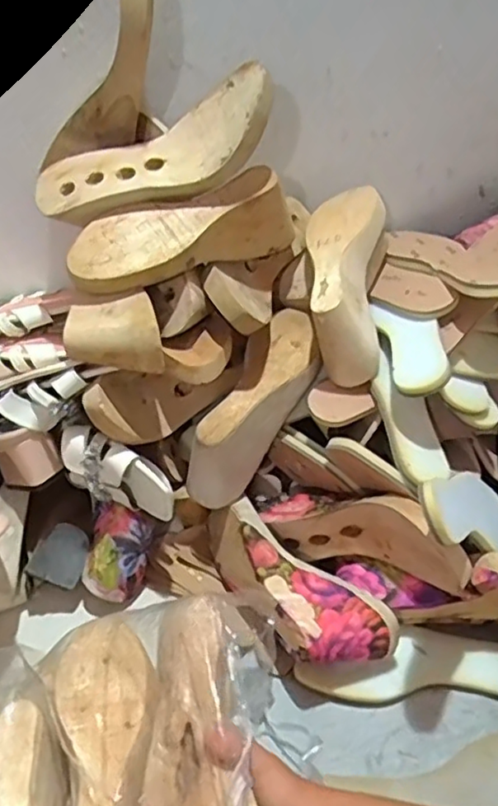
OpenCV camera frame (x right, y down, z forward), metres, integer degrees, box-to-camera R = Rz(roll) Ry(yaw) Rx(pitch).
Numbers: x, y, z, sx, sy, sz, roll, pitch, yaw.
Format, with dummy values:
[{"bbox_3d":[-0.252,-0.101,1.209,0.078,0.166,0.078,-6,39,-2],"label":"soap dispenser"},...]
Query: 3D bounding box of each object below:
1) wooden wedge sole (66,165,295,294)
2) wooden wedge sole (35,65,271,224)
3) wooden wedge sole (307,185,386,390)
[{"bbox_3d":[-0.060,-0.161,0.602,0.222,0.071,0.077,-29,47,-23],"label":"wooden wedge sole"},{"bbox_3d":[-0.084,-0.228,0.583,0.227,0.063,0.072,-22,42,7],"label":"wooden wedge sole"},{"bbox_3d":[0.100,-0.137,0.654,0.078,0.077,0.221,2,64,8],"label":"wooden wedge sole"}]

